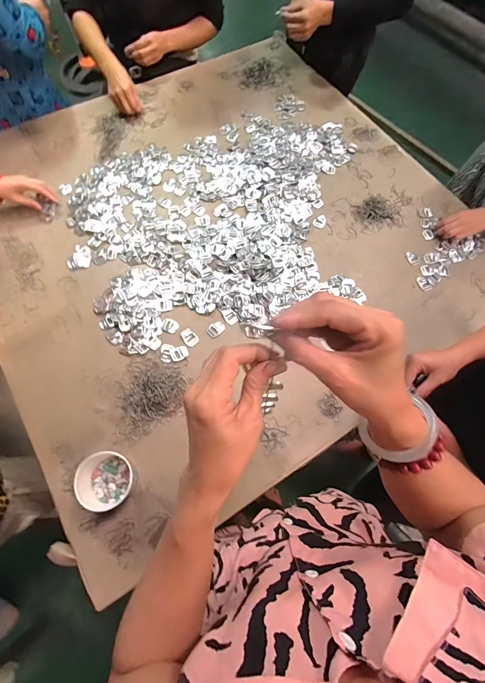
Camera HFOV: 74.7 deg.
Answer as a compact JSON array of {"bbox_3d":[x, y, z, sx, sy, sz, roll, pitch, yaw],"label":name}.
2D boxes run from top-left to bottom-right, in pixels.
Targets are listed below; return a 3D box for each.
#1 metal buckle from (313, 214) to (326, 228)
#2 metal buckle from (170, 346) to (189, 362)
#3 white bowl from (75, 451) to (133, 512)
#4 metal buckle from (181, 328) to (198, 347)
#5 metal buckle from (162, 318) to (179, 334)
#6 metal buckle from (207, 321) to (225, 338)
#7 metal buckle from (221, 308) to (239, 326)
[{"bbox_3d":[0.208,-0.322,0.848,0.031,0.004,0.043,33,72,11],"label":"metal buckle"},{"bbox_3d":[-0.140,0.026,0.704,0.039,0.004,0.033,-23,71,-10],"label":"metal buckle"},{"bbox_3d":[-0.250,0.254,0.581,0.086,0.074,0.092,0,69,-1],"label":"white bowl"},{"bbox_3d":[-0.119,-0.009,0.720,0.029,0.005,0.043,-38,74,-14],"label":"metal buckle"},{"bbox_3d":[-0.166,-0.036,0.731,0.037,0.004,0.033,15,69,5],"label":"metal buckle"},{"bbox_3d":[-0.062,-0.029,0.733,0.040,0.004,0.031,-41,75,-15],"label":"metal buckle"},{"bbox_3d":[-0.029,-0.059,0.740,0.026,0.007,0.041,-28,72,-11],"label":"metal buckle"}]

